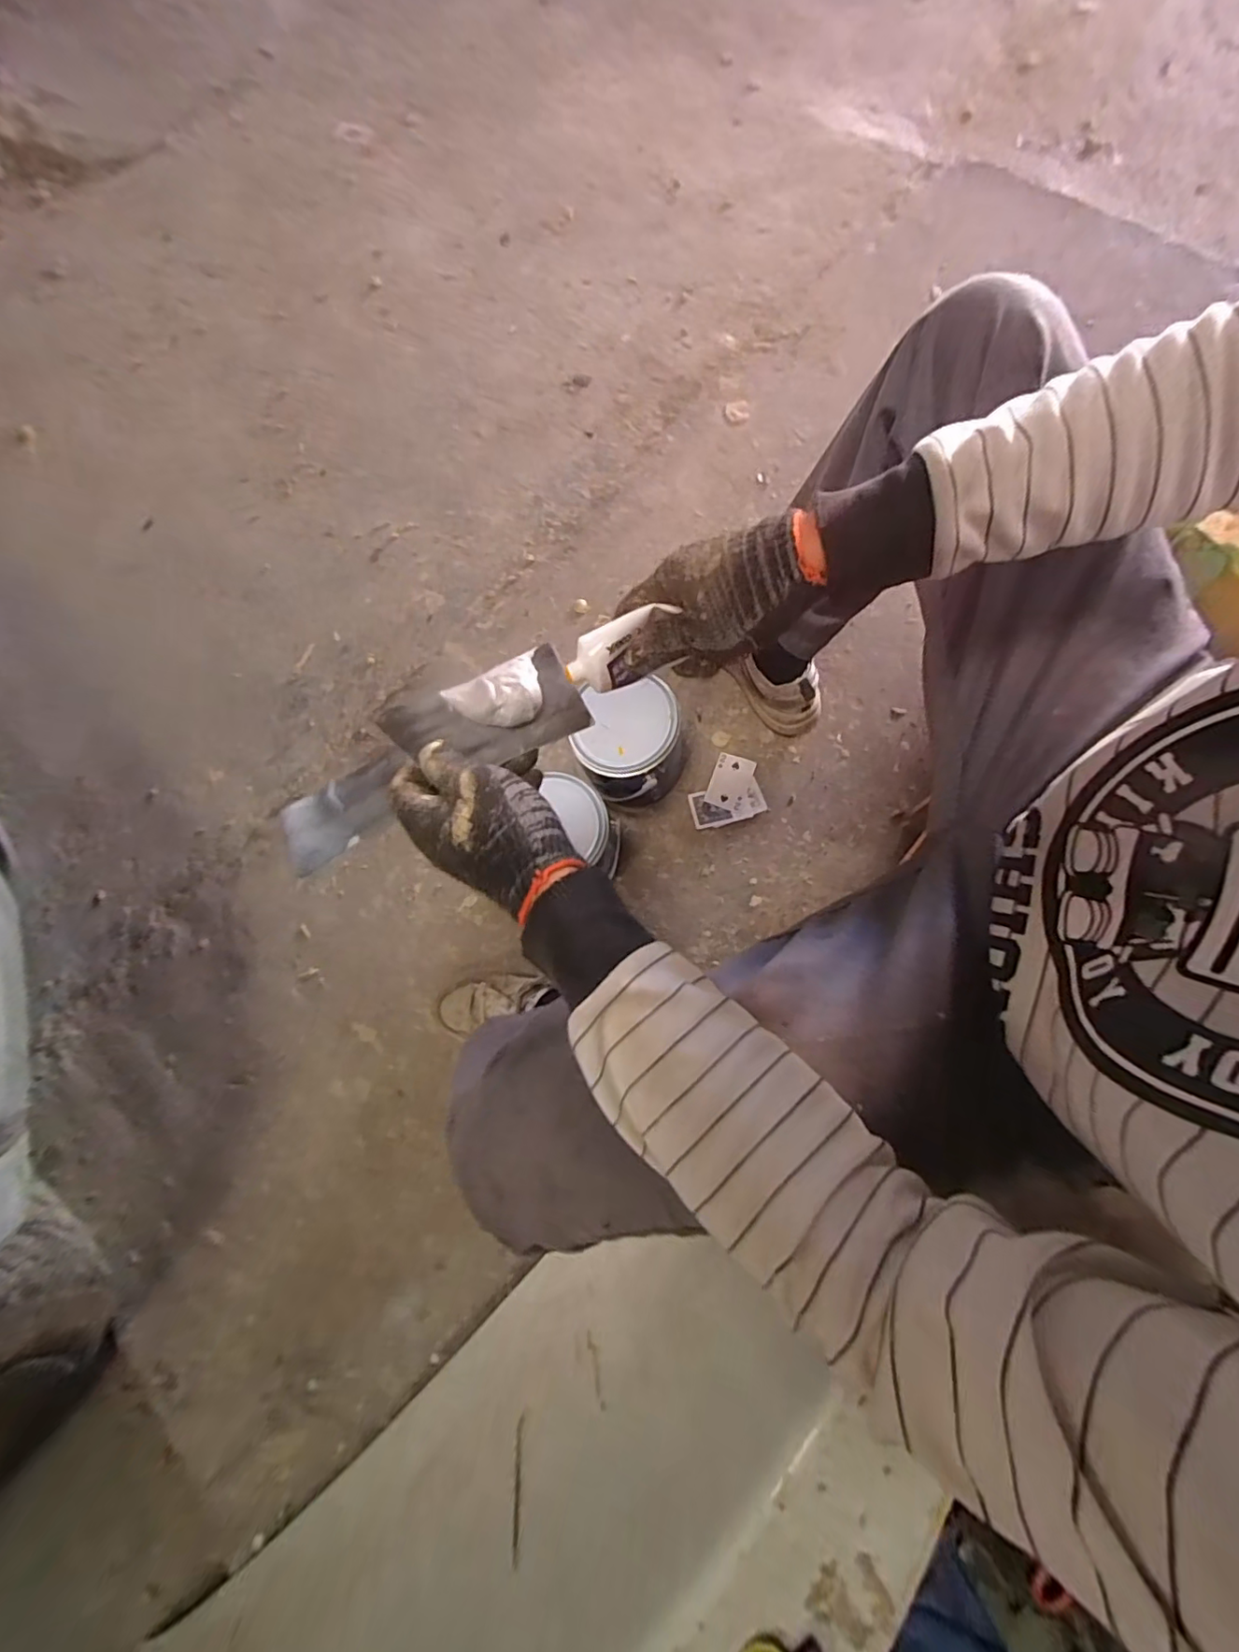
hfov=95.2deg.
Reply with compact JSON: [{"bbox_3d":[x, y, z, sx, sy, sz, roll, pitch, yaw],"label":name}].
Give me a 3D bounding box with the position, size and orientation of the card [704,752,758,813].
[{"bbox_3d":[0.163,-0.065,0.834,0.057,0.004,0.082,18,78,13],"label":"card"}]

